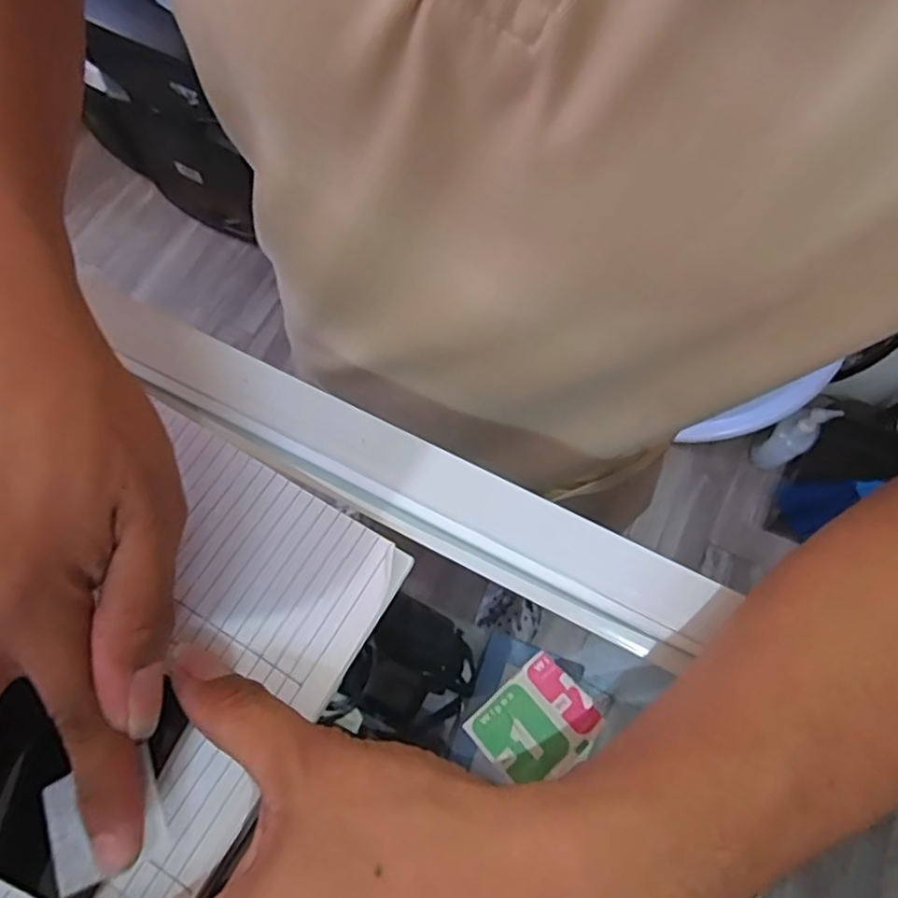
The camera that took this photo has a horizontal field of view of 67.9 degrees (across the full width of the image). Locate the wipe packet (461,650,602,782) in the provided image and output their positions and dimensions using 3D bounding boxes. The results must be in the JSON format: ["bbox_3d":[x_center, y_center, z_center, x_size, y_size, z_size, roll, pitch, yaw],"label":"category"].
[{"bbox_3d":[0.032,0.100,0.243,0.040,0.004,0.034,-39,76,-15],"label":"wipe packet"}]

